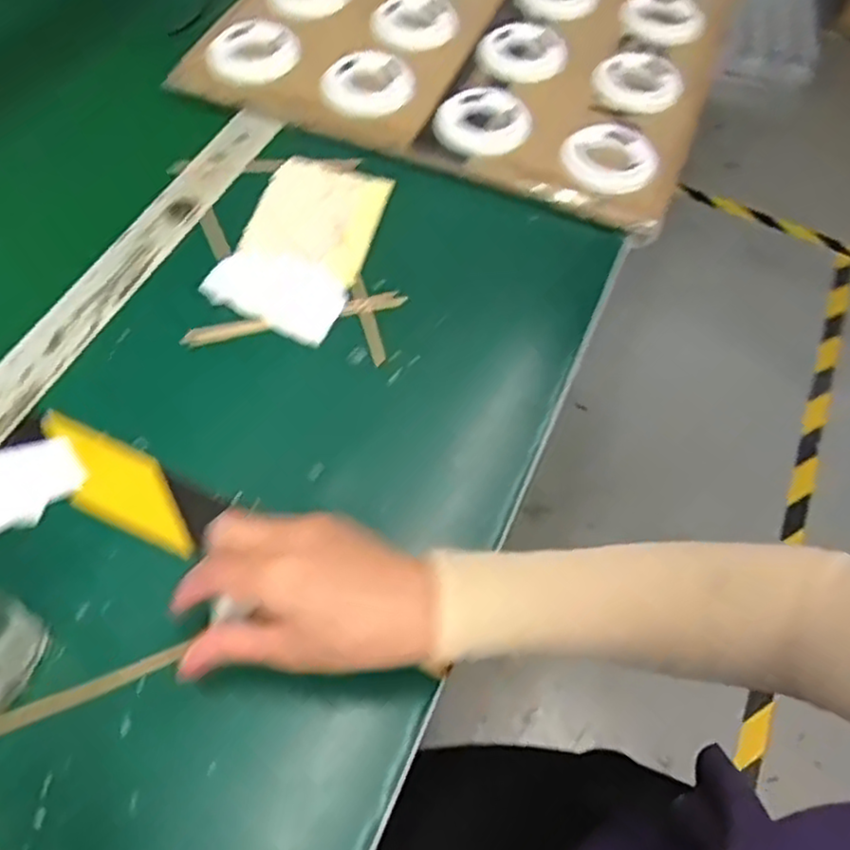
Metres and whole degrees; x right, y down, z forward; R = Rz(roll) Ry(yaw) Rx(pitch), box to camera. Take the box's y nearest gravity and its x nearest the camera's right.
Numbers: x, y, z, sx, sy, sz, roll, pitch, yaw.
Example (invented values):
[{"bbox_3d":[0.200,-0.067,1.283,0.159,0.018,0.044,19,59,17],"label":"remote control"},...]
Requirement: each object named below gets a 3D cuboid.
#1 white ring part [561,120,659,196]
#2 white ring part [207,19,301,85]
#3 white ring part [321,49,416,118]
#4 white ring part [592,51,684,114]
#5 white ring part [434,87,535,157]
[{"bbox_3d":[0.146,-0.219,0.582,0.068,0.023,0.069,2,59,-3],"label":"white ring part"},{"bbox_3d":[-0.151,-0.331,0.640,0.077,0.020,0.077,-11,61,-10],"label":"white ring part"},{"bbox_3d":[-0.046,-0.290,0.617,0.069,0.017,0.074,2,59,-3],"label":"white ring part"},{"bbox_3d":[0.187,-0.307,0.648,0.072,0.025,0.077,2,59,-3],"label":"white ring part"},{"bbox_3d":[0.051,-0.252,0.597,0.075,0.027,0.075,2,59,-3],"label":"white ring part"}]

